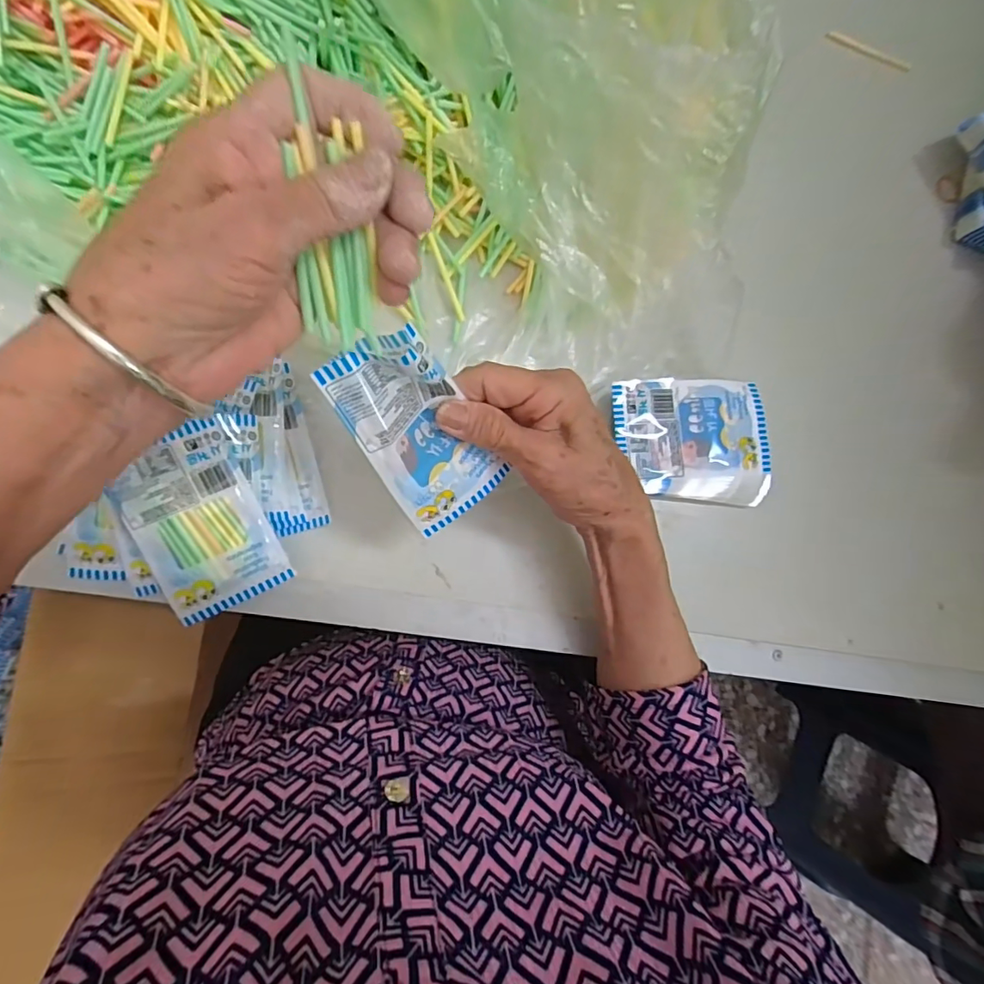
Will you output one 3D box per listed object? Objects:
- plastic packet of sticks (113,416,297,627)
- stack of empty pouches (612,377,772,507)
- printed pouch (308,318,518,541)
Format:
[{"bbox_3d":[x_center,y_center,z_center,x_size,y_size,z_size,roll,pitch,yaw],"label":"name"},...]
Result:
[{"bbox_3d":[-0.164,0.019,0.293,0.062,0.005,0.098,-26,103,-17],"label":"plastic packet of sticks"},{"bbox_3d":[0.133,-0.034,0.349,0.100,0.014,0.083,-1,87,-7],"label":"stack of empty pouches"},{"bbox_3d":[-0.034,-0.027,0.248,0.054,0.026,0.102,-38,129,-7],"label":"printed pouch"}]

